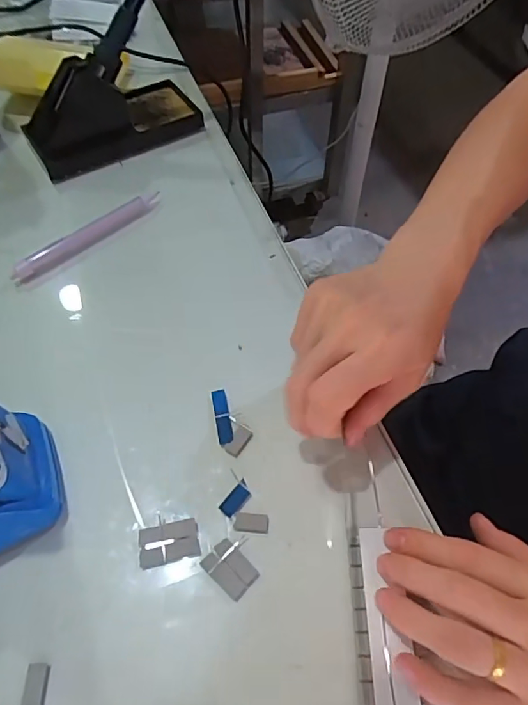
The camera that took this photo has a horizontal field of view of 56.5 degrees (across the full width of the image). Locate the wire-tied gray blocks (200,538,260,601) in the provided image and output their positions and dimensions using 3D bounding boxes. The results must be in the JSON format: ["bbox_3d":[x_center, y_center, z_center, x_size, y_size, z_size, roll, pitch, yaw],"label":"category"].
[{"bbox_3d":[-0.019,0.118,0.269,0.028,0.004,0.020,38,64,22],"label":"wire-tied gray blocks"}]

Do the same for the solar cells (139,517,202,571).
[{"bbox_3d":[-0.054,0.106,0.276,0.032,0.004,0.022,-10,57,-7],"label":"solar cells"}]

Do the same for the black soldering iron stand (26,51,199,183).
[{"bbox_3d":[-0.148,-0.236,0.465,0.158,0.068,0.077,-28,61,-18],"label":"black soldering iron stand"}]

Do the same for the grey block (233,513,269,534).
[{"bbox_3d":[-0.007,0.098,0.283,0.020,0.004,0.011,4,56,2],"label":"grey block"}]

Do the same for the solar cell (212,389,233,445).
[{"bbox_3d":[-0.027,0.041,0.321,0.010,0.004,0.038,-10,57,-7],"label":"solar cell"}]

